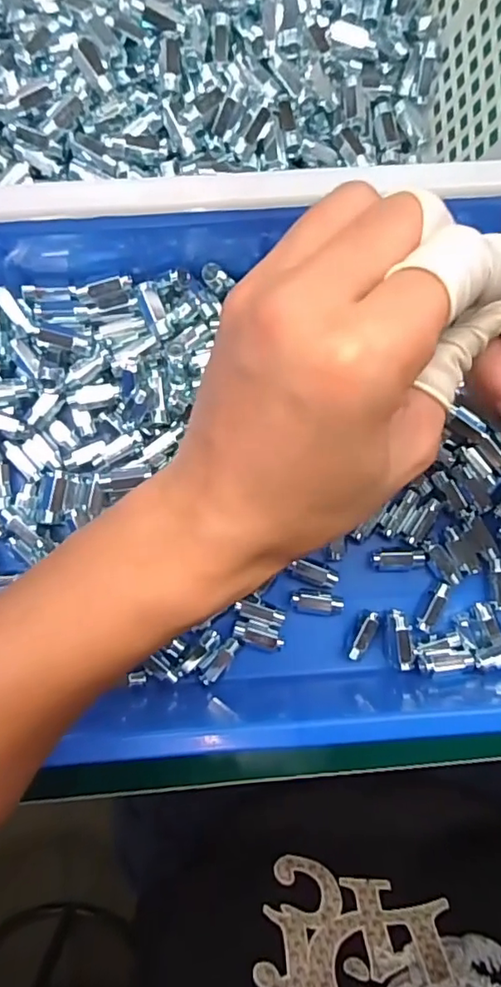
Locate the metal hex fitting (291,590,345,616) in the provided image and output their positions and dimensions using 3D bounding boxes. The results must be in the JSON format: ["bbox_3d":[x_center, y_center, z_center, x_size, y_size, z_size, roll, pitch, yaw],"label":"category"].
[{"bbox_3d":[0.036,0.059,0.300,0.028,0.008,0.012,11,88,-1],"label":"metal hex fitting"}]

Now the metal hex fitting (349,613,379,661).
[{"bbox_3d":[0.060,0.076,0.300,0.007,0.008,0.027,25,88,-1],"label":"metal hex fitting"}]

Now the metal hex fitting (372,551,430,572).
[{"bbox_3d":[0.081,0.036,0.303,0.030,0.009,0.011,1,88,-2],"label":"metal hex fitting"}]

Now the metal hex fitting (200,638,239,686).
[{"bbox_3d":[-0.016,0.089,0.297,0.009,0.007,0.027,38,88,0],"label":"metal hex fitting"}]

